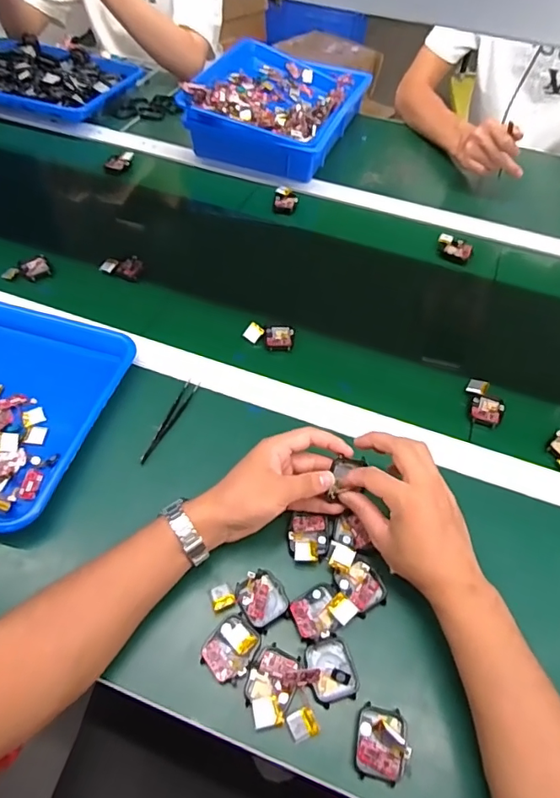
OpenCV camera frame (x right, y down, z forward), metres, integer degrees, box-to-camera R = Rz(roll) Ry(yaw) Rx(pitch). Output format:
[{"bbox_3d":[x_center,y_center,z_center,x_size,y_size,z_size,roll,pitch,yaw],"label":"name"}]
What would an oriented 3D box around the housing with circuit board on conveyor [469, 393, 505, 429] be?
[{"bbox_3d":[0.242,0.012,0.573,0.036,0.008,0.041,19,56,10],"label":"housing with circuit board on conveyor"}]

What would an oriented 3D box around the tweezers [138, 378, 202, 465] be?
[{"bbox_3d":[-0.121,0.023,0.543,0.015,0.005,0.116,19,55,10],"label":"tweezers"}]

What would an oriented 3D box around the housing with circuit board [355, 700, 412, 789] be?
[{"bbox_3d":[0.079,0.262,0.375,0.038,0.015,0.047,14,55,7],"label":"housing with circuit board"}]

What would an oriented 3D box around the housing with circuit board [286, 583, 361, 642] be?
[{"bbox_3d":[0.036,0.185,0.427,0.051,0.014,0.040,-27,60,-21],"label":"housing with circuit board"}]

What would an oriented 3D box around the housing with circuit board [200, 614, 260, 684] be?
[{"bbox_3d":[-0.041,0.208,0.411,0.039,0.010,0.046,31,58,18],"label":"housing with circuit board"}]

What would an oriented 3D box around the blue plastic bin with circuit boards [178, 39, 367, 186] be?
[{"bbox_3d":[-0.006,-0.545,0.920,0.267,0.102,0.350,20,56,11],"label":"blue plastic bin with circuit boards"}]

